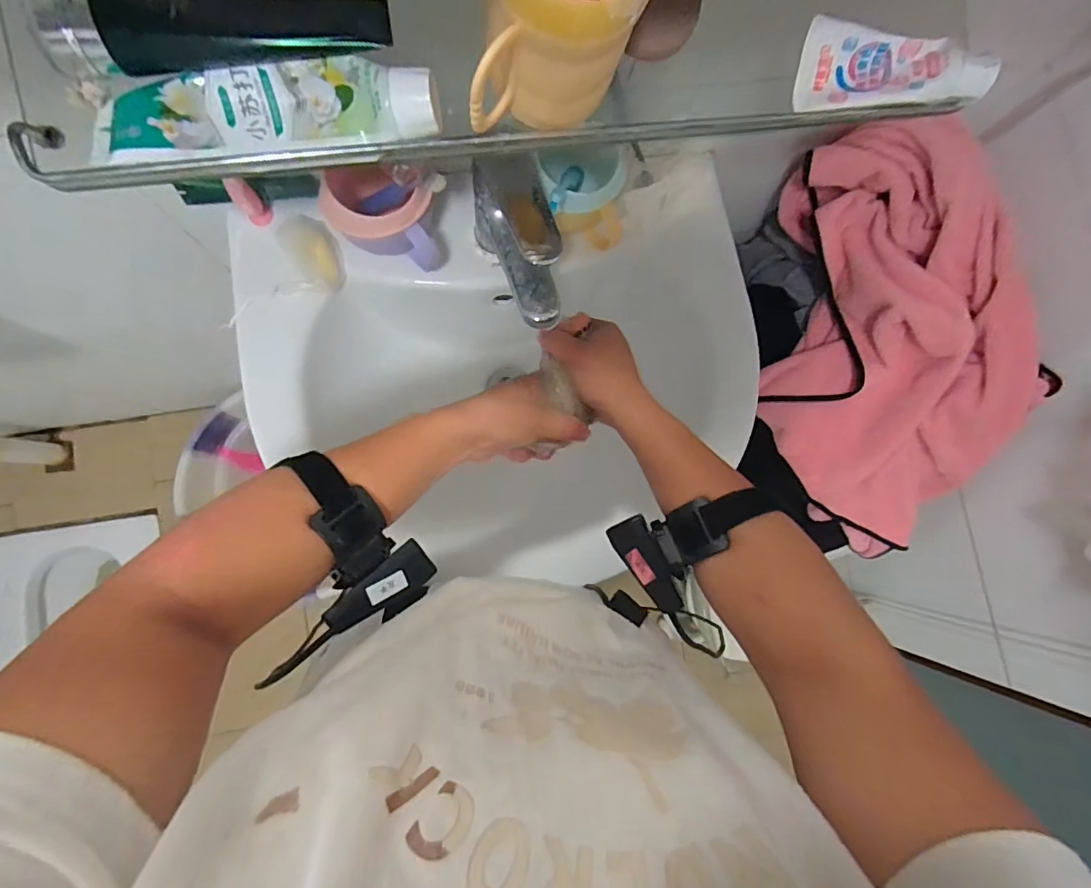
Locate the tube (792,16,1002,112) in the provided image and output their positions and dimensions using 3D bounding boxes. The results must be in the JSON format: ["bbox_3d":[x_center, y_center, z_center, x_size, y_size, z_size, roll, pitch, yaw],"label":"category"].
[{"bbox_3d":[0.228,-0.244,0.335,0.121,0.027,0.046,6,102,5],"label":"tube"}]

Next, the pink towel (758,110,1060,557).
[{"bbox_3d":[0.392,-0.092,0.598,0.222,0.191,0.494,-12,108,-8],"label":"pink towel"}]

